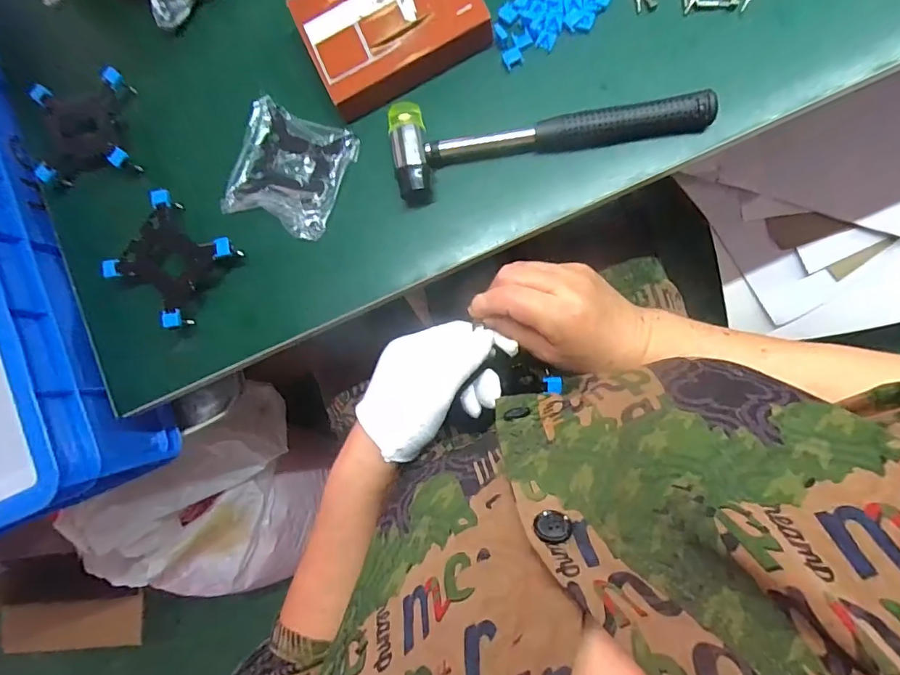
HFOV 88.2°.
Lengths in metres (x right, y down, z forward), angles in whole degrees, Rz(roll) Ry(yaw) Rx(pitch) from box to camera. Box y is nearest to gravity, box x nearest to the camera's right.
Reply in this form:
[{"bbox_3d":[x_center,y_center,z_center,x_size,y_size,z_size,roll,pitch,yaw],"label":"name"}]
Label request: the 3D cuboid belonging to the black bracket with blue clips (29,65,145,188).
[{"bbox_3d":[-0.329,-0.187,0.413,0.092,0.015,0.088,-8,87,7],"label":"black bracket with blue clips"}]

